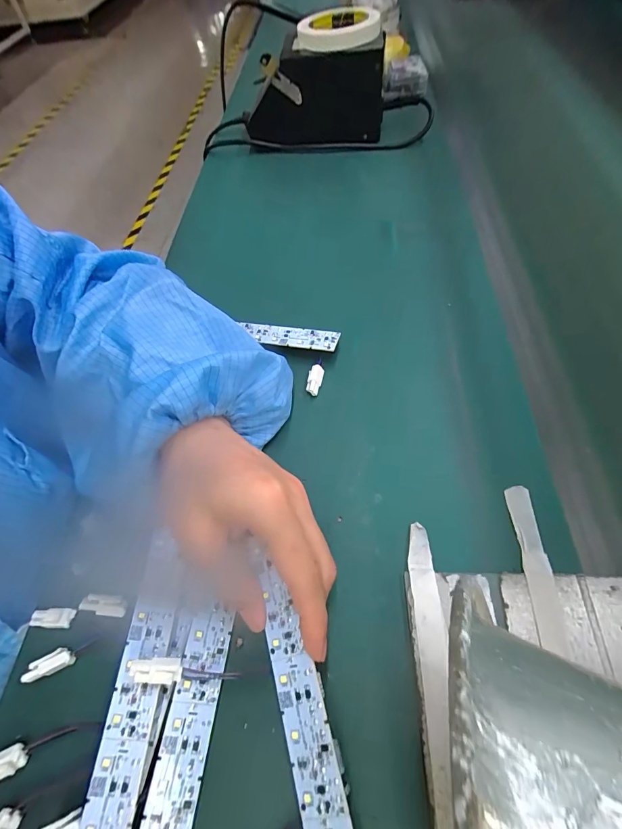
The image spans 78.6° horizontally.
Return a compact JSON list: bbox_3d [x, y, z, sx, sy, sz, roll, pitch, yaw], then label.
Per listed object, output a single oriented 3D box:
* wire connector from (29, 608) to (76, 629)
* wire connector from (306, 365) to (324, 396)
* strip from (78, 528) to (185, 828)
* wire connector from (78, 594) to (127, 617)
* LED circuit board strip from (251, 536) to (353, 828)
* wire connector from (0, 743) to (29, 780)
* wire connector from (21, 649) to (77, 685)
[{"bbox_3d":[-0.164,0.128,0.238,0.026,0.004,0.011,-4,58,4],"label":"wire connector"},{"bbox_3d":[0.003,-0.028,0.315,0.012,0.007,0.027,6,59,10],"label":"wire connector"},{"bbox_3d":[-0.093,0.151,0.197,0.025,0.008,0.154,2,59,2],"label":"strip"},{"bbox_3d":[-0.124,0.115,0.228,0.026,0.004,0.011,13,58,-8],"label":"wire connector"},{"bbox_3d":[-0.001,0.159,0.182,0.024,0.004,0.178,-23,65,14],"label":"LED circuit board strip"},{"bbox_3d":[-0.167,0.189,0.204,0.026,0.004,0.012,-25,59,-10],"label":"wire connector"},{"bbox_3d":[-0.156,0.149,0.226,0.026,0.004,0.011,-26,59,-10],"label":"wire connector"}]

